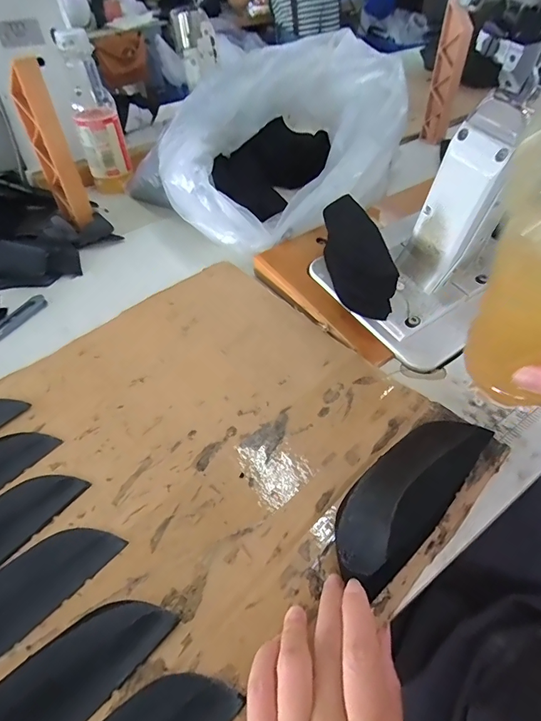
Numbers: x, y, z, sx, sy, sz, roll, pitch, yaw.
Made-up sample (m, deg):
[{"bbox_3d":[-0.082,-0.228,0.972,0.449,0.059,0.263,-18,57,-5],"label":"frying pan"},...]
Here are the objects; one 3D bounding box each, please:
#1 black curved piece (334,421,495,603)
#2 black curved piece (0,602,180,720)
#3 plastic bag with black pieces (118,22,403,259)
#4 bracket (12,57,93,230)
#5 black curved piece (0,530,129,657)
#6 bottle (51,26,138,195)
[{"bbox_3d":[0.097,0.090,0.284,0.141,0.032,0.050,-36,52,-25],"label":"black curved piece"},{"bbox_3d":[-0.123,0.184,0.223,0.140,0.004,0.046,-33,60,-24],"label":"black curved piece"},{"bbox_3d":[0.030,-0.283,0.533,0.229,0.179,0.327,27,54,25],"label":"plastic bag with black pieces"},{"bbox_3d":[-0.267,-0.260,0.502,0.047,0.176,0.027,27,54,25],"label":"bracket"},{"bbox_3d":[-0.165,0.153,0.253,0.141,0.005,0.046,-35,55,-26],"label":"black curved piece"},{"bbox_3d":[-0.260,-0.360,0.614,0.065,0.205,0.071,-21,50,-16],"label":"bottle"}]

